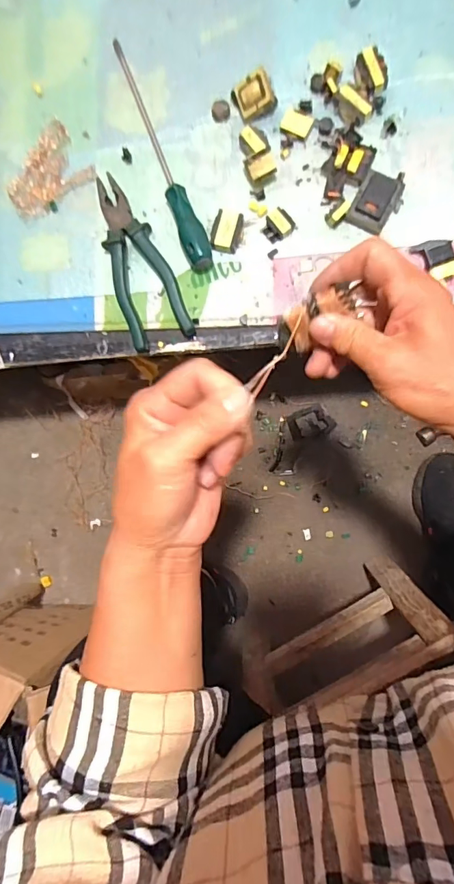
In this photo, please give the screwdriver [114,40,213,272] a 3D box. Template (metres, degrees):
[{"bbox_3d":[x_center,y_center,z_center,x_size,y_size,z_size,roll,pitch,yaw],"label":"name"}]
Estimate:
[{"bbox_3d":[-0.077,-0.327,0.510,0.027,0.029,0.288,-22,87,8],"label":"screwdriver"}]

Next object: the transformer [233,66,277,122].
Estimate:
[{"bbox_3d":[0.030,-0.376,0.497,0.044,0.024,0.036,-18,87,8],"label":"transformer"}]

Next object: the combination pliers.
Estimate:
[{"bbox_3d":[-0.104,-0.204,0.516,0.067,0.024,0.197,-22,87,8],"label":"combination pliers"}]

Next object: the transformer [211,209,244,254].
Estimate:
[{"bbox_3d":[0.000,-0.233,0.506,0.030,0.015,0.041,17,92,8],"label":"transformer"}]

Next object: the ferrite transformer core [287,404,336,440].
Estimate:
[{"bbox_3d":[0.143,-0.030,0.773,0.075,0.007,0.057,-21,82,4],"label":"ferrite transformer core"}]

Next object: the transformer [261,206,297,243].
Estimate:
[{"bbox_3d":[0.055,-0.238,0.497,0.035,0.017,0.032,-36,85,7],"label":"transformer"}]

